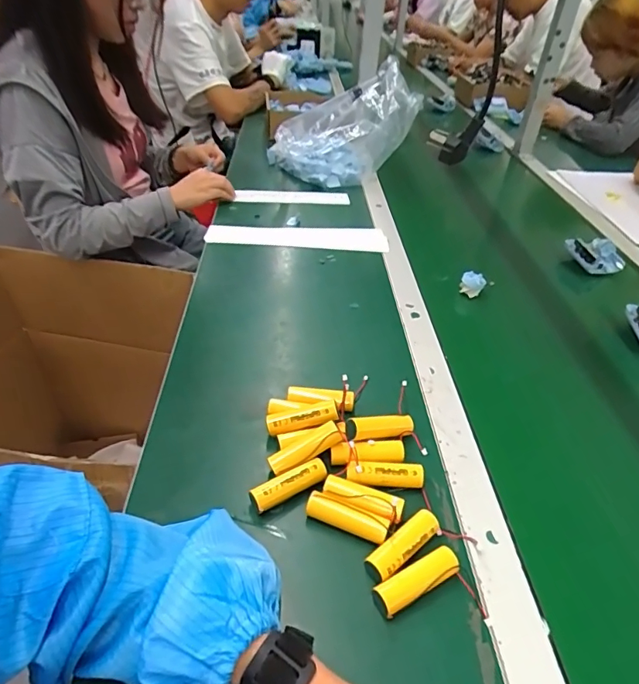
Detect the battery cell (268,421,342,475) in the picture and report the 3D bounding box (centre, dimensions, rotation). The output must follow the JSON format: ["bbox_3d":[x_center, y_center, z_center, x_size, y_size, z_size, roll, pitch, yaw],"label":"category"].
[{"bbox_3d":[-0.014,0.101,0.452,0.071,0.014,0.022,-27,46,-8],"label":"battery cell"}]

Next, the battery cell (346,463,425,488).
[{"bbox_3d":[0.062,0.125,0.444,0.073,0.014,0.019,1,39,-5],"label":"battery cell"}]

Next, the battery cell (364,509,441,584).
[{"bbox_3d":[0.071,0.169,0.397,0.074,0.014,0.021,-26,48,-32],"label":"battery cell"}]

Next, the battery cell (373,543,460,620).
[{"bbox_3d":[0.077,0.189,0.376,0.074,0.018,0.021,-18,44,-26],"label":"battery cell"}]

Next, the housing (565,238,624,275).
[{"bbox_3d":[0.469,-0.150,0.811,0.065,0.034,0.072,-5,39,-9],"label":"housing"}]

